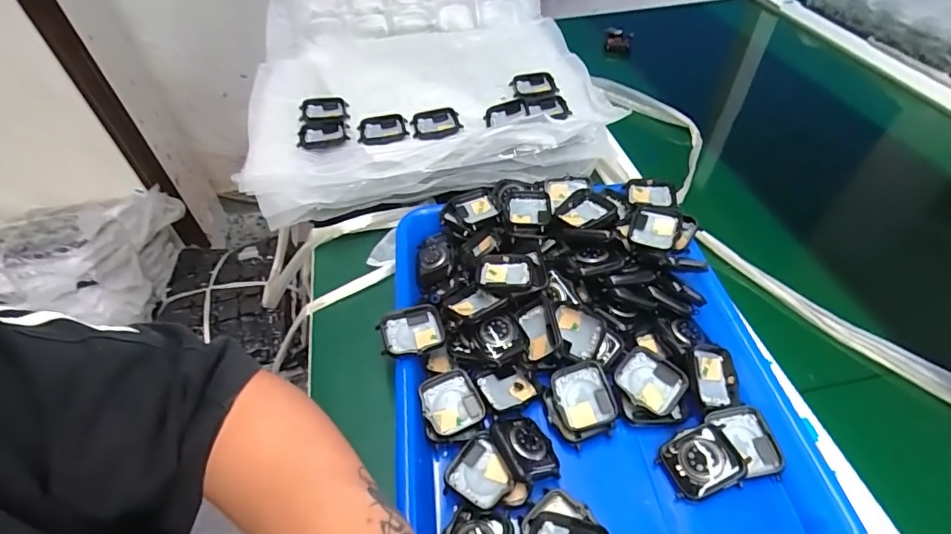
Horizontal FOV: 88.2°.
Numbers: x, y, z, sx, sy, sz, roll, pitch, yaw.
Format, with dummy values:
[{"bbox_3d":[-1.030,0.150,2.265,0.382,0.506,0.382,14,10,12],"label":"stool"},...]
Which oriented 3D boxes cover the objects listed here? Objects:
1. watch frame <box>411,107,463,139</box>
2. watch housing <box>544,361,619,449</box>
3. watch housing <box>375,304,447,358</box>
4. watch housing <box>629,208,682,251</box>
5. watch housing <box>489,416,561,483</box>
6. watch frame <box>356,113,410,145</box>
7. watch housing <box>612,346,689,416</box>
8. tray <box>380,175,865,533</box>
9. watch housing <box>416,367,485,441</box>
[{"bbox_3d":[-0.038,-0.140,0.486,0.047,0.015,0.040,-10,47,-3],"label":"watch frame"},{"bbox_3d":[0.071,0.091,0.332,0.044,0.011,0.047,-21,54,0],"label":"watch housing"},{"bbox_3d":[-0.046,0.048,0.354,0.045,0.012,0.037,-13,52,-14],"label":"watch housing"},{"bbox_3d":[0.146,-0.032,0.400,0.037,0.012,0.045,15,50,19],"label":"watch housing"},{"bbox_3d":[0.032,0.115,0.311,0.035,0.011,0.043,2,40,-29],"label":"watch housing"},{"bbox_3d":[-0.091,-0.135,0.483,0.048,0.009,0.045,-13,47,-6],"label":"watch frame"},{"bbox_3d":[0.120,0.076,0.337,0.041,0.012,0.034,29,54,32],"label":"watch housing"},{"bbox_3d":[0.070,0.060,0.355,0.267,0.071,0.322,-5,47,1],"label":"tray"},{"bbox_3d":[-0.016,0.093,0.331,0.041,0.011,0.043,-16,47,-9],"label":"watch housing"}]

